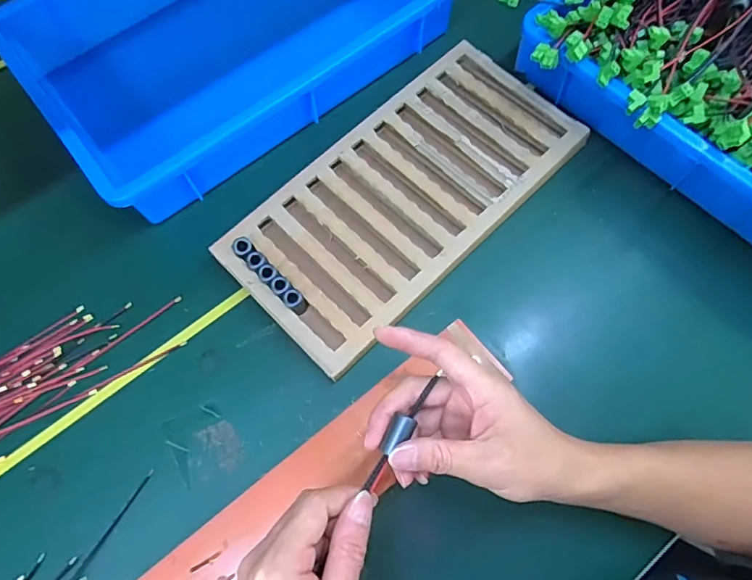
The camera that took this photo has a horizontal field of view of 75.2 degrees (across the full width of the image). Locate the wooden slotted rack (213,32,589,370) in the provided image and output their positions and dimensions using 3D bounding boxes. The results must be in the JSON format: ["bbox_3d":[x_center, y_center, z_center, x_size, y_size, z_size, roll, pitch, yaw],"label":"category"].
[{"bbox_3d":[0.031,-0.097,0.491,0.355,0.027,0.173,-43,76,-12],"label":"wooden slotted rack"}]

